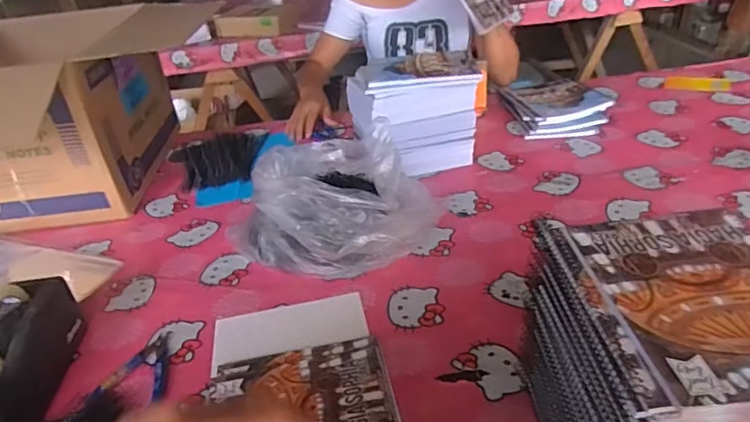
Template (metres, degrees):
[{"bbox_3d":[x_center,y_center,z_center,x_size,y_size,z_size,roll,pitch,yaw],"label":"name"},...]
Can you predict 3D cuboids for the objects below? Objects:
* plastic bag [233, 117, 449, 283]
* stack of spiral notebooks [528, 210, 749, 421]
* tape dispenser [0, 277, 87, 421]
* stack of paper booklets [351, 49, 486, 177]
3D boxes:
[{"bbox_3d":[-0.045,-0.027,0.860,0.281,0.146,0.277,12,36,28],"label":"plastic bag"},{"bbox_3d":[0.239,0.147,0.461,0.164,0.214,0.195,-6,31,1],"label":"stack of spiral notebooks"},{"bbox_3d":[-0.413,0.160,0.639,0.076,0.121,0.199,-5,31,3],"label":"tape dispenser"},{"bbox_3d":[0.071,-0.172,1.038,0.207,0.185,0.152,-9,31,-3],"label":"stack of paper booklets"}]

